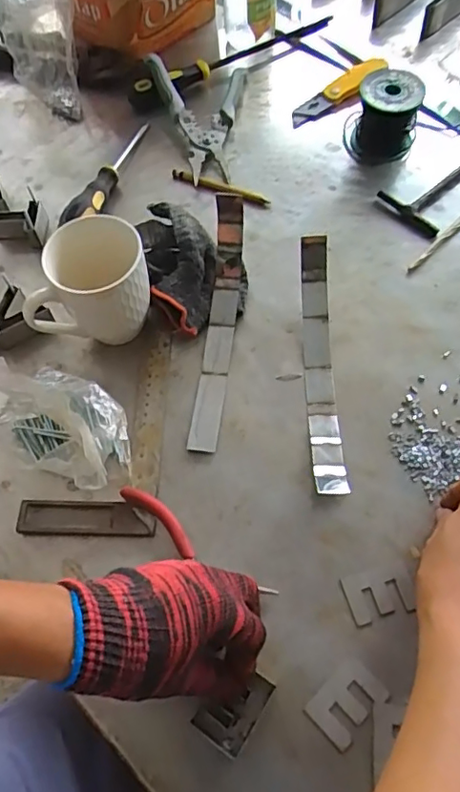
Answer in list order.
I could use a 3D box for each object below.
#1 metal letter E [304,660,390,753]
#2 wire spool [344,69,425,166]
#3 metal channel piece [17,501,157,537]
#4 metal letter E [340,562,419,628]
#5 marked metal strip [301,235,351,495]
[{"bbox_3d":[0.086,0.222,0.405,0.053,0.004,0.035,-40,69,-16],"label":"metal letter E"},{"bbox_3d":[0.173,-0.317,0.634,0.077,0.069,0.082,10,64,7],"label":"wire spool"},{"bbox_3d":[-0.120,0.102,0.469,0.112,0.006,0.027,1,63,2],"label":"metal channel piece"},{"bbox_3d":[0.117,0.154,0.438,0.052,0.004,0.036,-15,64,-6],"label":"metal letter E"},{"bbox_3d":[0.083,-0.032,0.508,0.027,0.047,0.243,-2,63,1],"label":"marked metal strip"}]

